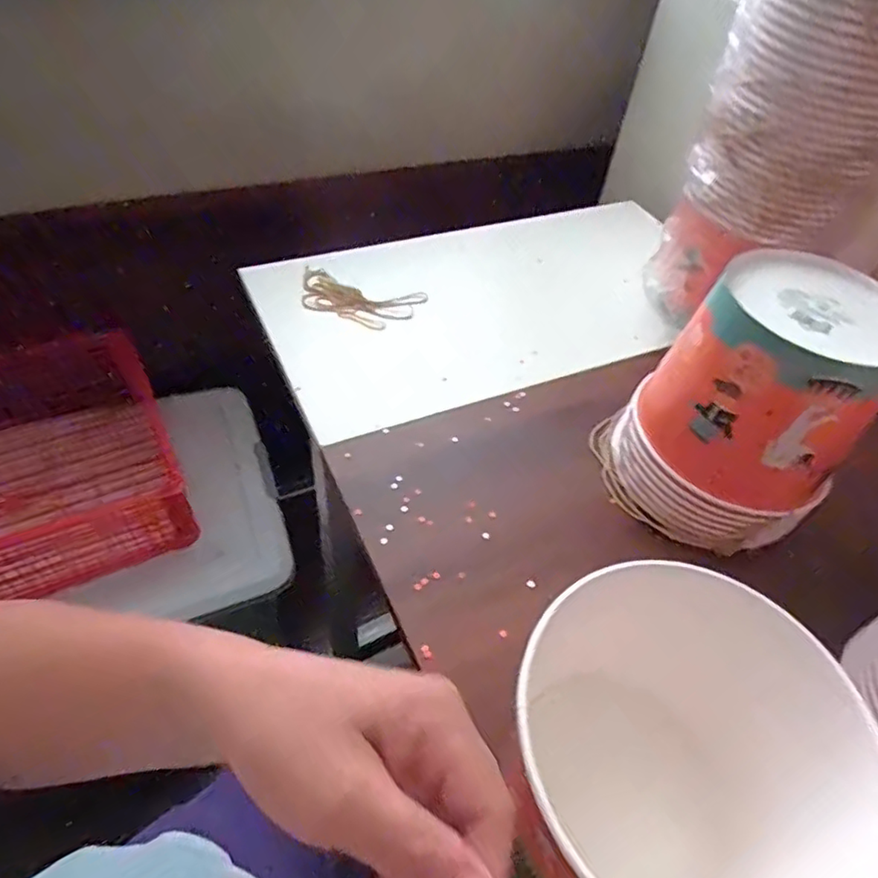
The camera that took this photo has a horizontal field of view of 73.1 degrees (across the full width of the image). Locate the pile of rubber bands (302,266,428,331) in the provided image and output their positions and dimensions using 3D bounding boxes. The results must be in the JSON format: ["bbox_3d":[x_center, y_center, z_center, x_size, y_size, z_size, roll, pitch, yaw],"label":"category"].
[{"bbox_3d":[-0.089,-0.155,0.645,0.135,0.018,0.068,14,49,5],"label":"pile of rubber bands"}]

